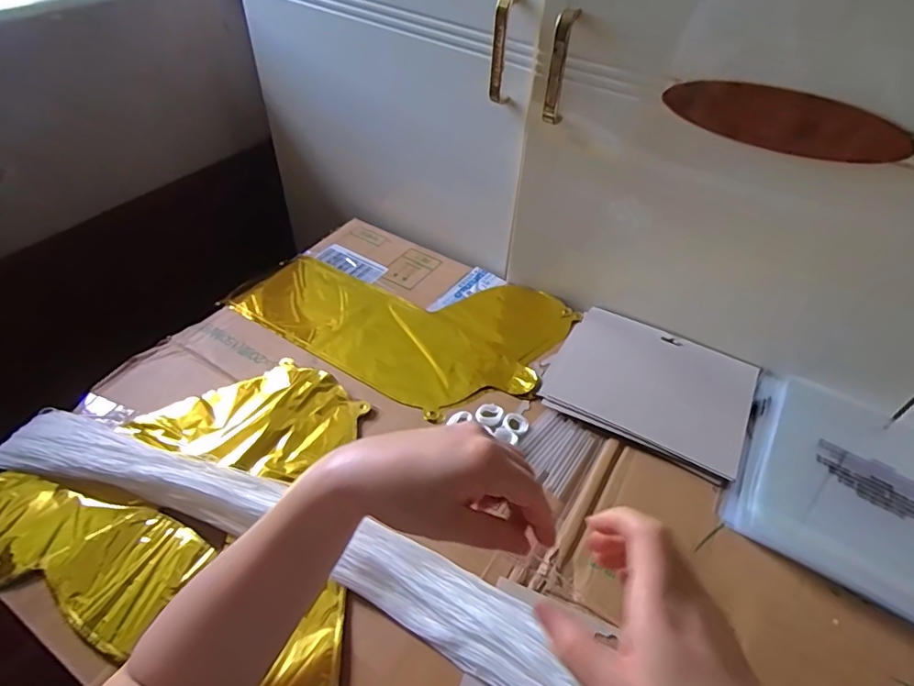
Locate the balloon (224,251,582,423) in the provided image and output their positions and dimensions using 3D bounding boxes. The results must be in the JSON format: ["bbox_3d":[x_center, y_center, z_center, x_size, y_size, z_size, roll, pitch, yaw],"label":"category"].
[{"bbox_3d":[-0.070,-0.041,0.657,0.376,0.016,0.233,25,47,21],"label":"balloon"}]

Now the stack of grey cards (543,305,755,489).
[{"bbox_3d":[0.211,0.045,0.582,0.202,0.017,0.162,23,49,18],"label":"stack of grey cards"}]

